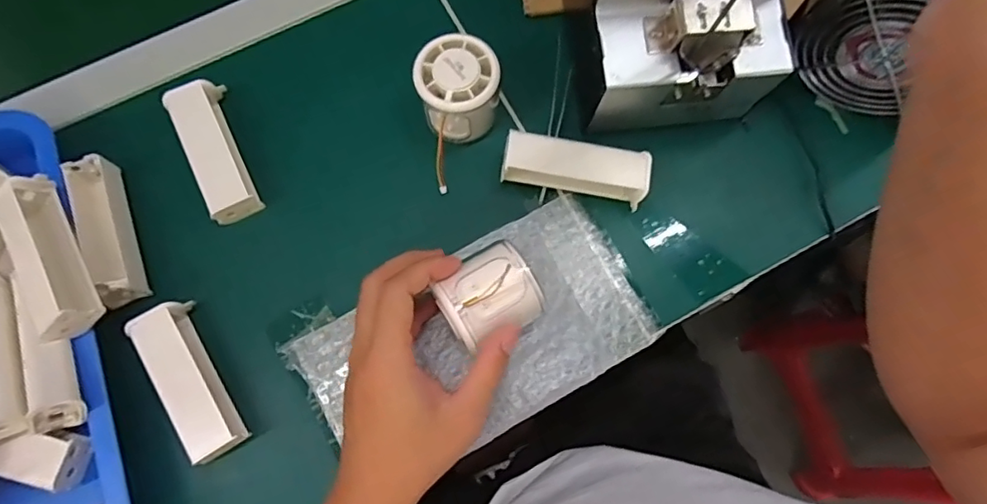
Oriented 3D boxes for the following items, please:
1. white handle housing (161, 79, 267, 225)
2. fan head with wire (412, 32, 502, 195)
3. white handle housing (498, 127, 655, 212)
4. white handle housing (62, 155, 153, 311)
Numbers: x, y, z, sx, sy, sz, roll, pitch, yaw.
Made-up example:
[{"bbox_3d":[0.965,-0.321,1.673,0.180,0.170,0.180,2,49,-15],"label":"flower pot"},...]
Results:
[{"bbox_3d":[-0.204,-0.074,0.413,0.037,0.025,0.105,-24,77,-7],"label":"white handle housing"},{"bbox_3d":[-0.022,-0.100,0.402,0.061,0.056,0.090,-14,76,-5],"label":"fan head with wire"},{"bbox_3d":[0.059,-0.059,0.405,0.102,0.037,0.034,8,75,1],"label":"white handle housing"},{"bbox_3d":[-0.270,-0.014,0.390,0.029,0.029,0.104,-21,77,-6],"label":"white handle housing"}]

